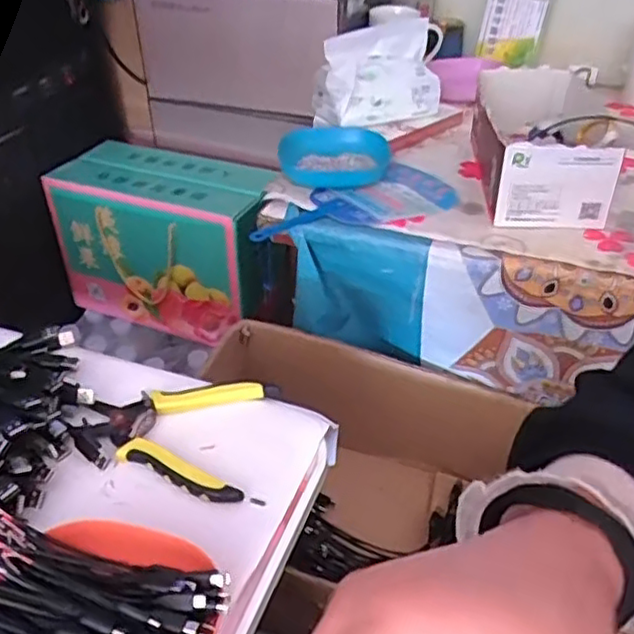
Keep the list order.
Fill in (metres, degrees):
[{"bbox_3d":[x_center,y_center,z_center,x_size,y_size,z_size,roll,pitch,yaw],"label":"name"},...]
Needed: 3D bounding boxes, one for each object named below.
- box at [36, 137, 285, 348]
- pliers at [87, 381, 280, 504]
[{"bbox_3d":[-0.225,-0.121,1.068,0.338,0.226,0.158,14,40,17],"label":"box"},{"bbox_3d":[-0.111,0.085,0.519,0.138,0.013,0.115,7,38,9],"label":"pliers"}]

